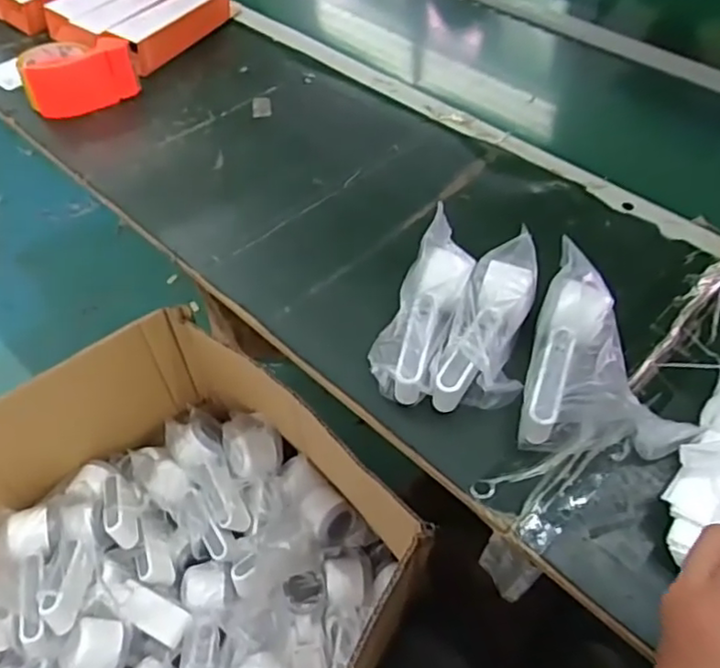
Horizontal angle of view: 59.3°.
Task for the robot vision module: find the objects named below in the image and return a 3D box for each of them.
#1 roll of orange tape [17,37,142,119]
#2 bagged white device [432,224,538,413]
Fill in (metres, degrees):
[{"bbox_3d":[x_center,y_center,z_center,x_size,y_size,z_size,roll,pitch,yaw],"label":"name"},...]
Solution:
[{"bbox_3d":[-0.395,-0.370,0.888,0.147,0.069,0.097,-22,56,-16],"label":"roll of orange tape"},{"bbox_3d":[0.127,-0.012,0.586,0.072,0.062,0.183,19,68,14],"label":"bagged white device"}]

